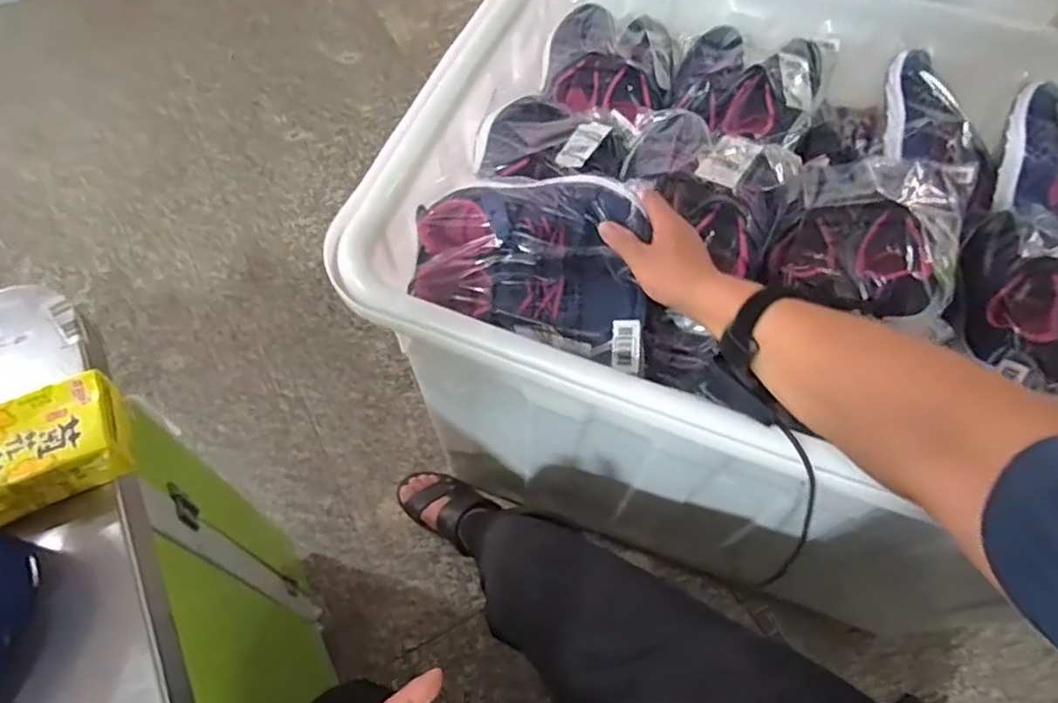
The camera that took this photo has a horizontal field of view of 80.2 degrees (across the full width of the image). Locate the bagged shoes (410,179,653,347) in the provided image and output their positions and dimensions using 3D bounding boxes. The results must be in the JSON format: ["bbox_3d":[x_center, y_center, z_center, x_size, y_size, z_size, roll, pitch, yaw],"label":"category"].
[{"bbox_3d":[-0.001,-0.089,0.665,0.238,0.105,0.165,-1,85,11],"label":"bagged shoes"}]

